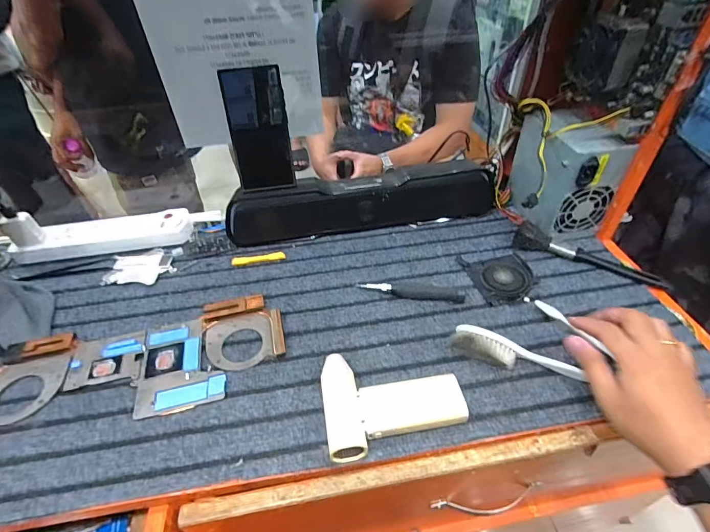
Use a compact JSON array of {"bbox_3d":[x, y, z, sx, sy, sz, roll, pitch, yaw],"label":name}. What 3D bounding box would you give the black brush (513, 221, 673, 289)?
[{"bbox_3d":[0.334,-0.018,0.543,0.198,0.027,0.038,19,47,23],"label":"black brush"}]

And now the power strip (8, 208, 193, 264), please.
[{"bbox_3d":[-0.403,-0.048,0.610,0.262,0.034,0.052,-12,43,-9],"label":"power strip"}]

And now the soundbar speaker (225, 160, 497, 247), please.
[{"bbox_3d":[0.015,-0.107,0.615,0.434,0.089,0.087,-8,43,-5],"label":"soundbar speaker"}]

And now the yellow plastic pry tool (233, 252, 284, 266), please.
[{"bbox_3d":[-0.149,-0.013,0.588,0.081,0.004,0.015,-10,43,-6],"label":"yellow plastic pry tool"}]

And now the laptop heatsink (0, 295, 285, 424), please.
[{"bbox_3d":[-0.259,0.118,0.448,0.342,0.014,0.137,-12,43,-9],"label":"laptop heatsink"}]

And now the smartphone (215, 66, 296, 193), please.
[{"bbox_3d":[-0.136,-0.194,0.549,0.081,0.165,0.006,-11,22,-11],"label":"smartphone"}]

